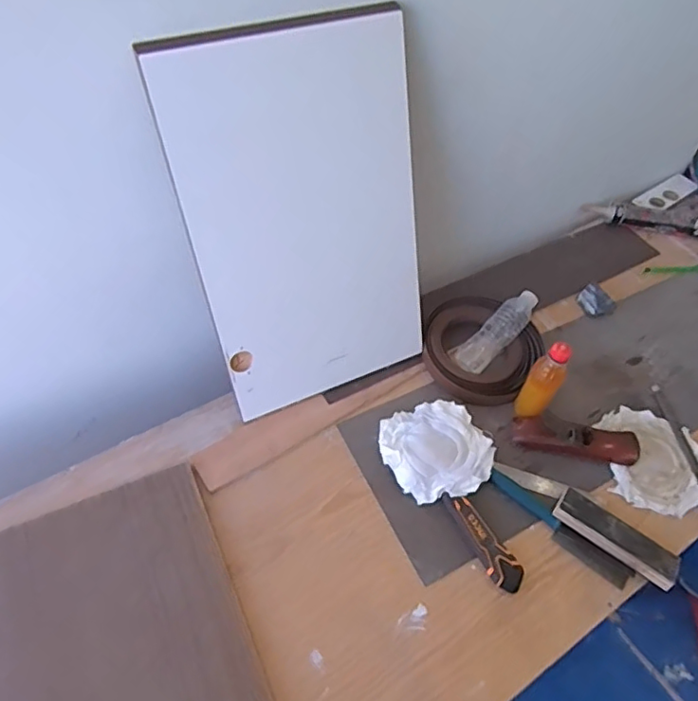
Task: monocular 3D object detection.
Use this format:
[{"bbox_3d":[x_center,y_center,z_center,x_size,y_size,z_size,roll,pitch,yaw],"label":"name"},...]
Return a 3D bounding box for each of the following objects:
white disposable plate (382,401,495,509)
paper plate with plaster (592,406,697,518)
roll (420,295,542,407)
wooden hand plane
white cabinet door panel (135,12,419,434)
[{"bbox_3d":[0.139,0.159,0.911,0.166,0.033,0.161,2,51,-2],"label":"white disposable plate"},{"bbox_3d":[0.510,0.178,0.942,0.163,0.020,0.182,7,51,2],"label":"paper plate with plaster"},{"bbox_3d":[0.235,-0.004,1.041,0.199,0.049,0.193,2,51,-2],"label":"roll"},{"bbox_3d":[0.371,0.147,0.941,0.194,0.034,0.050,11,51,5],"label":"wooden hand plane"},{"bbox_3d":[-0.054,-0.165,0.834,0.331,0.536,0.017,-19,36,-16],"label":"white cabinet door panel"}]

